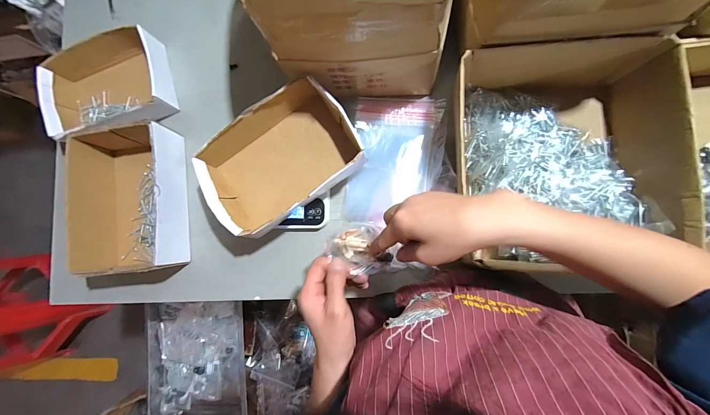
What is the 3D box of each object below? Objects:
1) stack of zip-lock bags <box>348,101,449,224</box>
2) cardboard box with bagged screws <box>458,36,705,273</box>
[{"bbox_3d":[0.071,-0.087,0.542,0.158,0.019,0.228,6,83,17],"label":"stack of zip-lock bags"},{"bbox_3d":[0.293,-0.073,0.453,0.267,0.122,0.290,-5,85,8],"label":"cardboard box with bagged screws"}]

